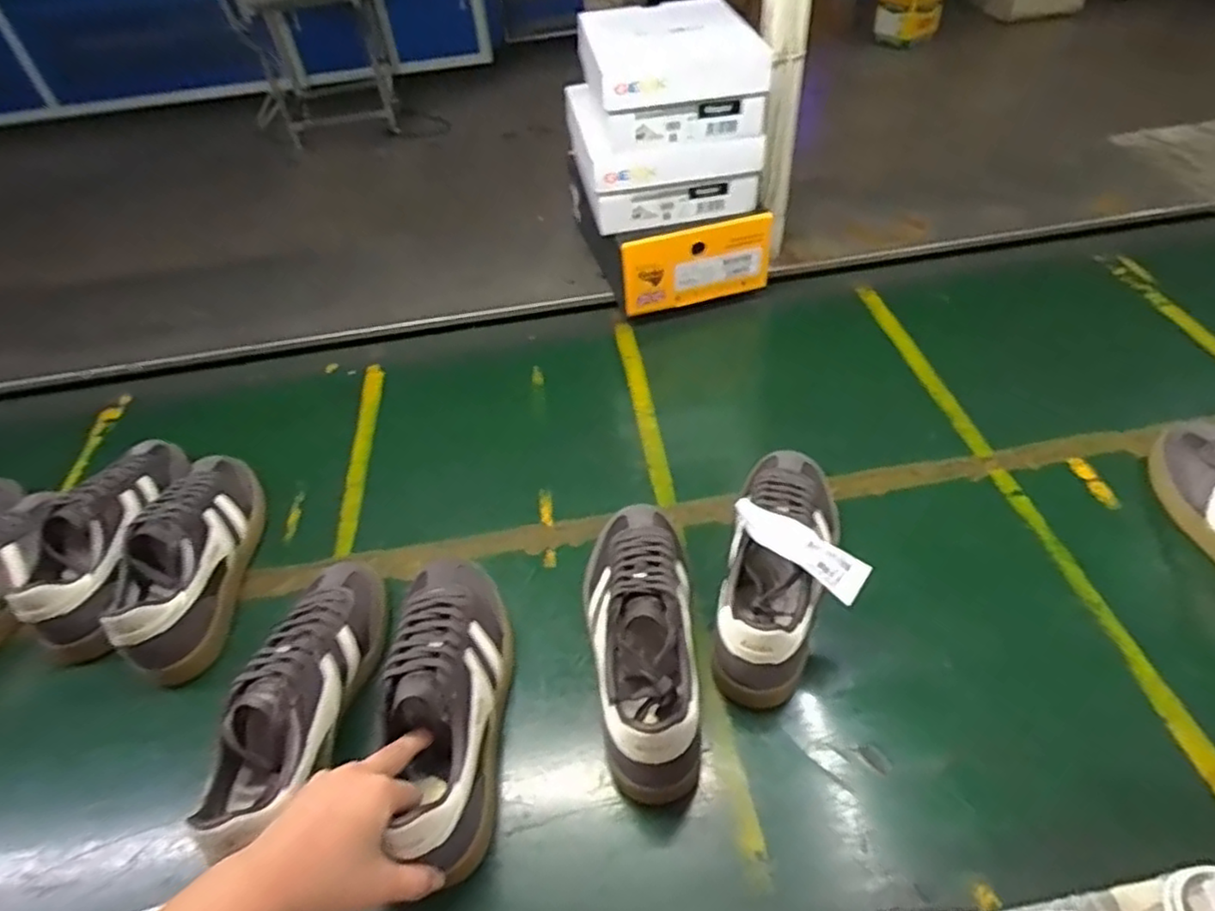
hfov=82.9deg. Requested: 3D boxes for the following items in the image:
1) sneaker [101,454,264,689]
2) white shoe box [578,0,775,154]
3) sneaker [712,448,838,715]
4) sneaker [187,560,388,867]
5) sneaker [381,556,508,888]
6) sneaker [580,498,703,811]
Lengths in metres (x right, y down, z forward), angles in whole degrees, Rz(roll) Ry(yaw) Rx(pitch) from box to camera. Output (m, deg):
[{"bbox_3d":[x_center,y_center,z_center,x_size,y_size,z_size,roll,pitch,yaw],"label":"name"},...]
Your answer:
[{"bbox_3d":[-0.421,0.093,0.689,0.088,0.093,0.256,-10,45,-2],"label":"sneaker"},{"bbox_3d":[0.078,-0.470,0.840,0.199,0.101,0.206,-8,45,-1],"label":"white shoe box"},{"bbox_3d":[0.159,0.089,0.624,0.091,0.096,0.257,9,47,16],"label":"sneaker"},{"bbox_3d":[-0.254,0.183,0.566,0.079,0.079,0.241,2,46,9],"label":"sneaker"},{"bbox_3d":[-0.127,0.182,0.550,0.084,0.085,0.256,-10,42,-2],"label":"sneaker"},{"bbox_3d":[0.032,0.145,0.580,0.092,0.099,0.250,-10,45,-2],"label":"sneaker"}]

